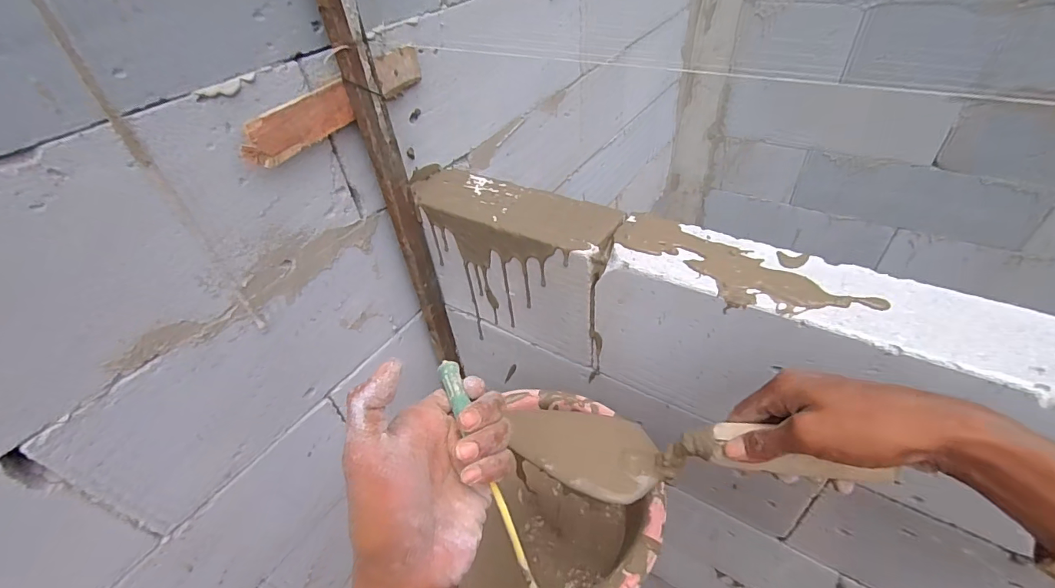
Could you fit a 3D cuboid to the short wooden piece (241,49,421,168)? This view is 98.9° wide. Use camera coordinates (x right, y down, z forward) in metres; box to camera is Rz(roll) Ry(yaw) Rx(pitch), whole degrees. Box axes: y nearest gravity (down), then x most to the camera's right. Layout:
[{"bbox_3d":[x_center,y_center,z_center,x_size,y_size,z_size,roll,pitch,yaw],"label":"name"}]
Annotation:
[{"bbox_3d":[-0.205,-0.216,0.507,0.014,0.047,0.256,16,47,23],"label":"short wooden piece"}]

